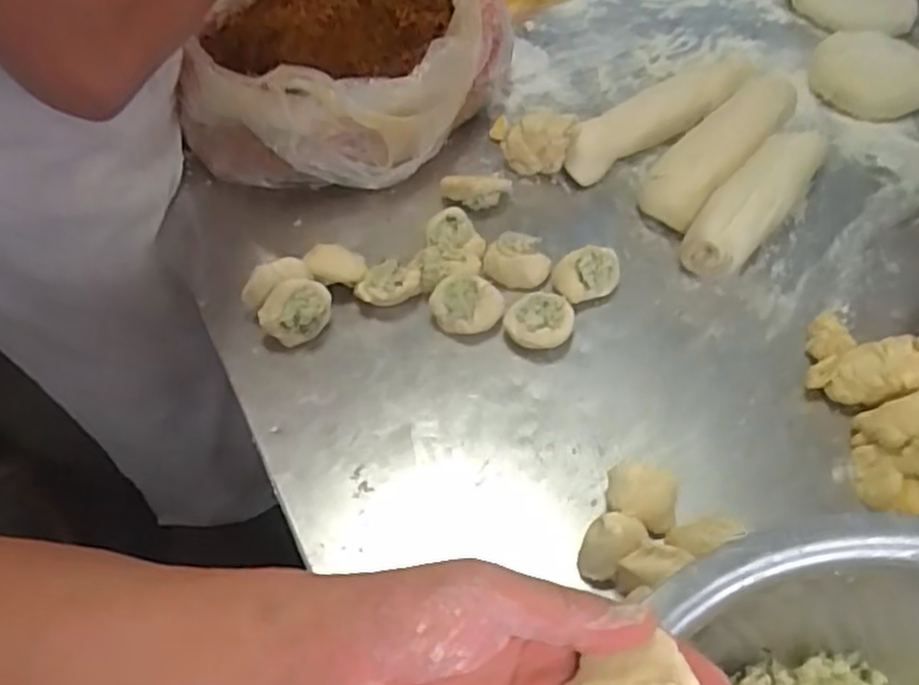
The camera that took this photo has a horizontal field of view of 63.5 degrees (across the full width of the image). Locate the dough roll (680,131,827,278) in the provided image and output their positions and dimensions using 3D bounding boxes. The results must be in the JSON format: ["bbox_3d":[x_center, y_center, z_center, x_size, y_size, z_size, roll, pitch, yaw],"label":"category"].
[{"bbox_3d":[0.261,-0.130,0.645,0.057,0.058,0.191,31,59,22],"label":"dough roll"}]

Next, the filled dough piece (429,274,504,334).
[{"bbox_3d":[0.006,-0.030,0.581,0.054,0.033,0.040,8,53,7],"label":"filled dough piece"}]

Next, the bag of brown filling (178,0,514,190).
[{"bbox_3d":[-0.108,-0.285,0.701,0.291,0.144,0.283,0,53,0],"label":"bag of brown filling"}]

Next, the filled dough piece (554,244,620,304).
[{"bbox_3d":[0.103,-0.054,0.603,0.052,0.033,0.035,-2,53,-1],"label":"filled dough piece"}]

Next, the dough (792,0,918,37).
[{"bbox_3d":[0.451,-0.396,0.856,0.142,0.036,0.068,28,58,20],"label":"dough"}]

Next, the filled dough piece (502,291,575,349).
[{"bbox_3d":[0.062,-0.016,0.577,0.052,0.028,0.044,8,53,7],"label":"filled dough piece"}]

